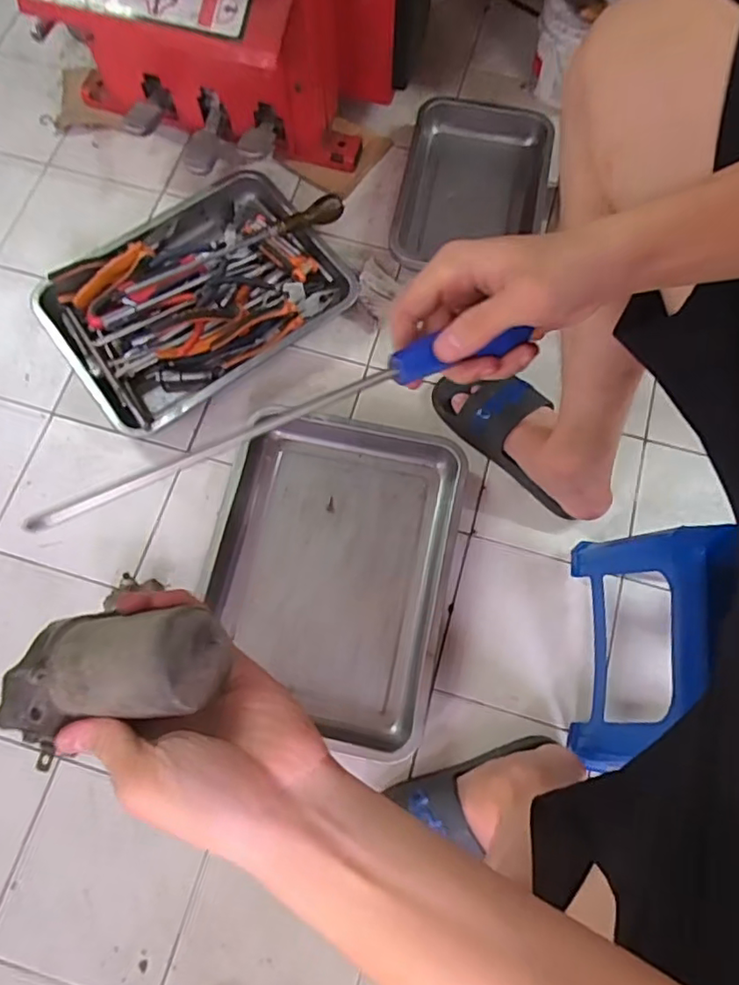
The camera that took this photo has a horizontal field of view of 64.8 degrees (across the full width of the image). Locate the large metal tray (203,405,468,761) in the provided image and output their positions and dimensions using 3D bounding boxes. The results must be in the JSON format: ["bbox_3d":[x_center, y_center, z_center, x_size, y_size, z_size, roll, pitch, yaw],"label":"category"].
[{"bbox_3d":[-0.048,0.091,0.725,0.297,0.046,0.373,11,74,2],"label":"large metal tray"}]

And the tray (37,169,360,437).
[{"bbox_3d":[-0.228,-0.283,0.813,0.406,0.067,0.273,-35,78,-10],"label":"tray"}]

